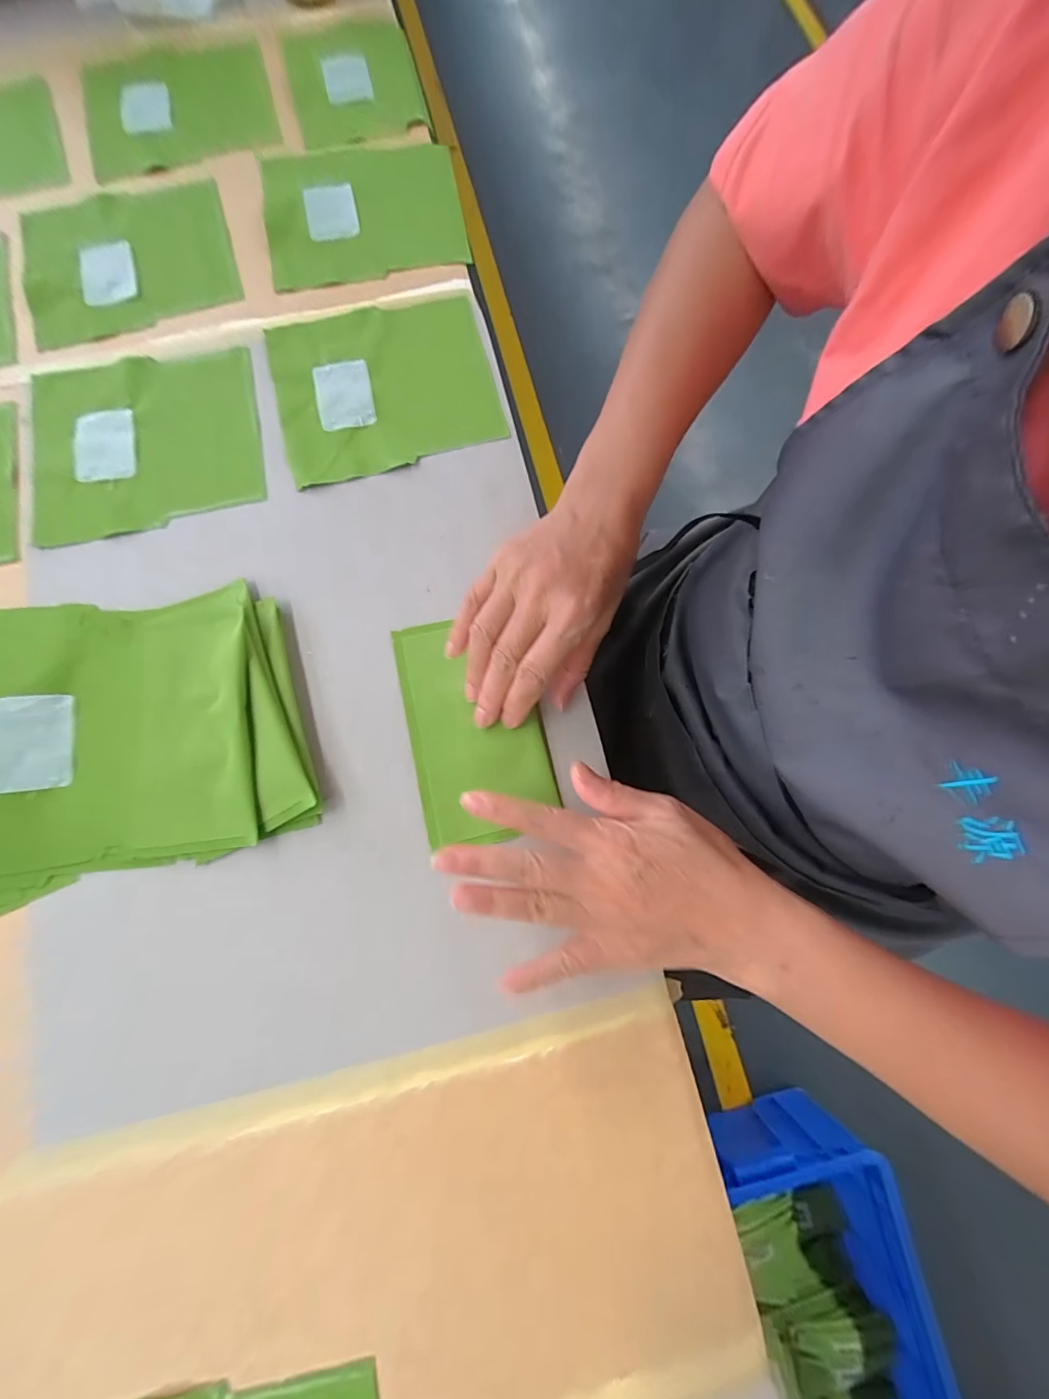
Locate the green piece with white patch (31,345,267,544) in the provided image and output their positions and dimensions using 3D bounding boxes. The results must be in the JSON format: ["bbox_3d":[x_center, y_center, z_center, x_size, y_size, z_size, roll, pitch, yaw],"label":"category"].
[{"bbox_3d":[-0.286,-0.199,0.359,0.164,0.008,0.148,-12,78,-4],"label":"green piece with white patch"}]

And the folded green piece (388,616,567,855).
[{"bbox_3d":[-0.034,0.016,0.316,0.085,0.007,0.148,-14,78,-4],"label":"folded green piece"}]

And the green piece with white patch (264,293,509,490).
[{"bbox_3d":[-0.109,-0.250,0.373,0.164,0.010,0.149,-15,78,-5],"label":"green piece with white patch"}]

